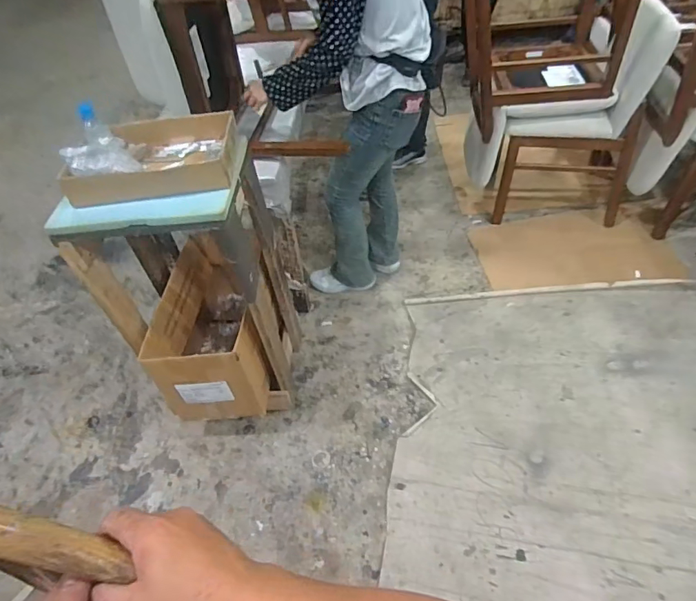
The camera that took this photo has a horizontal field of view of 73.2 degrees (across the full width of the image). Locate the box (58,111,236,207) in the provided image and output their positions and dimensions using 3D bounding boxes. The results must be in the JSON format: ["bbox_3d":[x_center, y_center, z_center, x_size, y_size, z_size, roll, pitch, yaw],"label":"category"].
[{"bbox_3d":[-0.448,-0.337,1.116,0.369,0.079,0.286,-4,48,4],"label":"box"}]

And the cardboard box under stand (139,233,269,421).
[{"bbox_3d":[-0.412,0.085,1.541,0.308,0.323,0.532,-5,48,3],"label":"cardboard box under stand"}]

